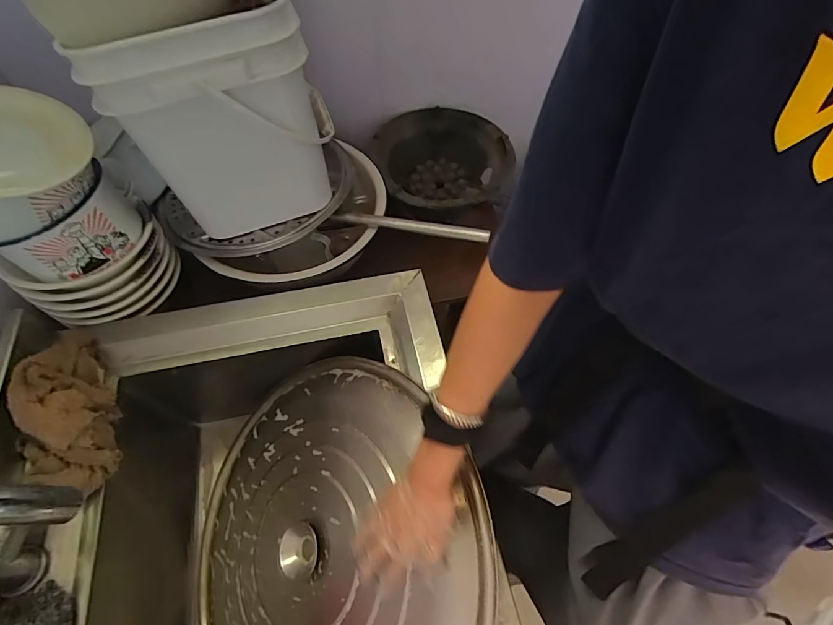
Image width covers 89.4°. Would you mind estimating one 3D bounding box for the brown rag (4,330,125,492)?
[{"bbox_3d":[-0.441,0.115,0.533,0.087,0.074,0.220,-19,62,-12],"label":"brown rag"}]

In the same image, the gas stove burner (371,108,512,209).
[{"bbox_3d":[0.055,-0.291,0.839,0.253,0.089,0.268,0,60,-1],"label":"gas stove burner"}]

